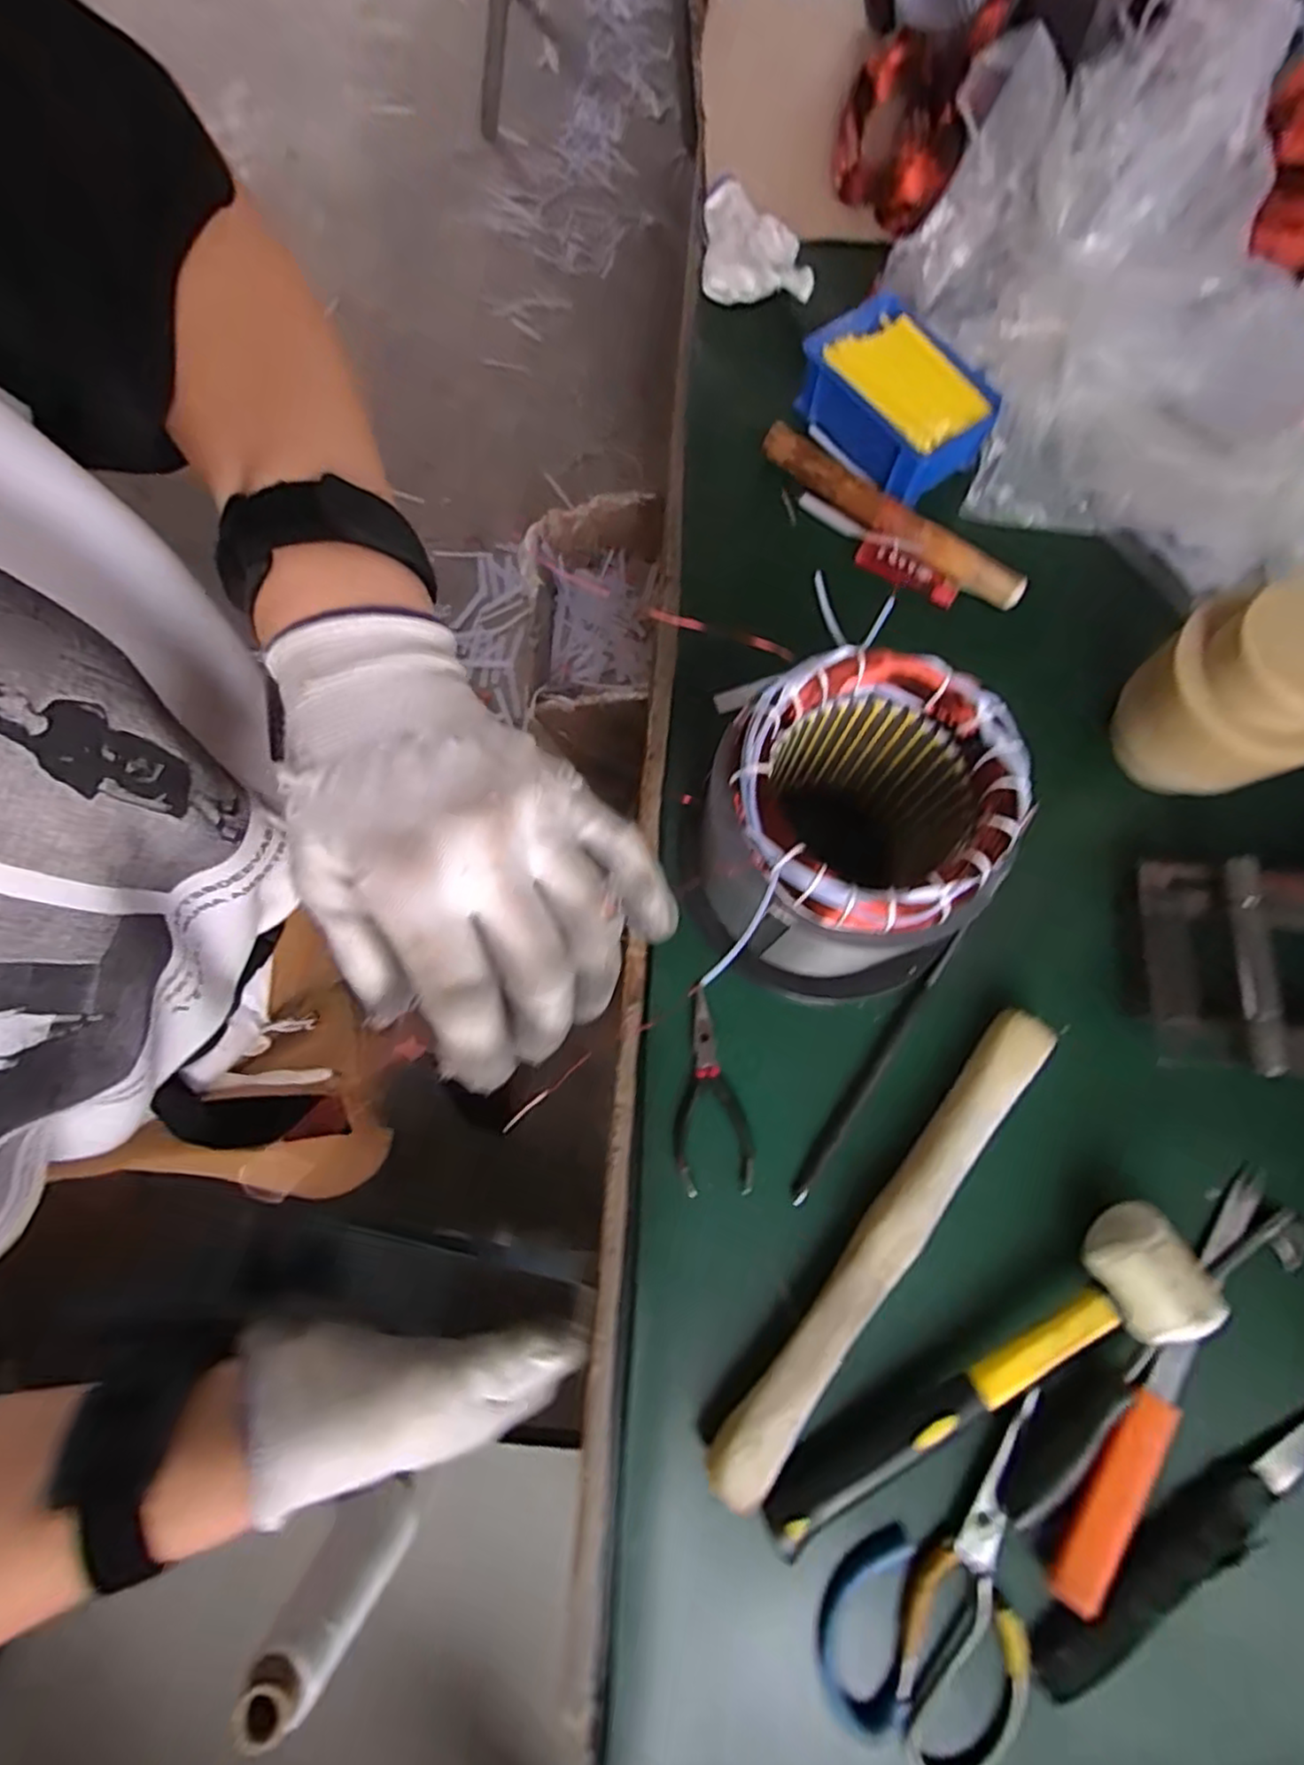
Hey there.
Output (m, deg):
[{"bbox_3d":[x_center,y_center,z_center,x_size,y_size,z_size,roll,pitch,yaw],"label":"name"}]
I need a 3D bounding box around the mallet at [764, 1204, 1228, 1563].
[{"bbox_3d":[0.195,0.292,0.391,0.280,0.042,0.066,-34,79,-8],"label":"mallet"}]

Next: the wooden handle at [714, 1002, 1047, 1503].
[{"bbox_3d":[0.141,0.211,0.416,0.037,0.038,0.316,38,79,8],"label":"wooden handle"}]

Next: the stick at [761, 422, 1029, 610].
[{"bbox_3d":[0.189,-0.291,0.554,0.234,0.026,0.027,40,79,9],"label":"stick"}]

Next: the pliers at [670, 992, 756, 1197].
[{"bbox_3d":[0.035,0.134,0.448,0.050,0.009,0.123,-8,76,-2],"label":"pliers"}]

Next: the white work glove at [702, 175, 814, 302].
[{"bbox_3d":[0.092,-0.555,0.604,0.091,0.030,0.094,2,76,0],"label":"white work glove"}]

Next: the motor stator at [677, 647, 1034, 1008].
[{"bbox_3d":[0.105,-0.017,0.406,0.146,0.176,0.163,-7,76,-2],"label":"motor stator"}]

